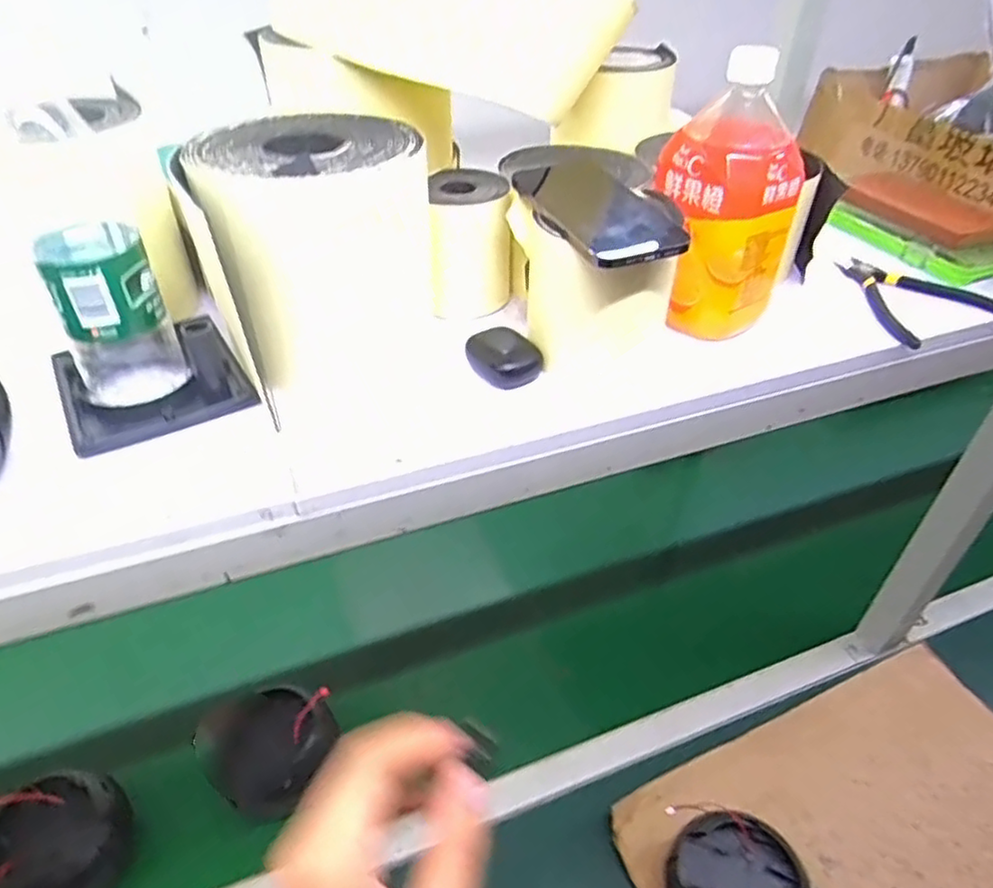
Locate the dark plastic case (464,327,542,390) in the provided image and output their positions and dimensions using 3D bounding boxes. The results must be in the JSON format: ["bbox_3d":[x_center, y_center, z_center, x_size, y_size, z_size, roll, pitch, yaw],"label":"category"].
[{"bbox_3d":[0.005,-0.066,0.518,0.047,0.019,0.056,-19,44,-23],"label":"dark plastic case"}]

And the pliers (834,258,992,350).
[{"bbox_3d":[0.378,-0.140,0.615,0.130,0.019,0.134,-14,42,-18],"label":"pliers"}]

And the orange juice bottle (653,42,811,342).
[{"bbox_3d":[0.172,-0.183,0.517,0.077,0.191,0.095,-20,44,-24],"label":"orange juice bottle"}]

